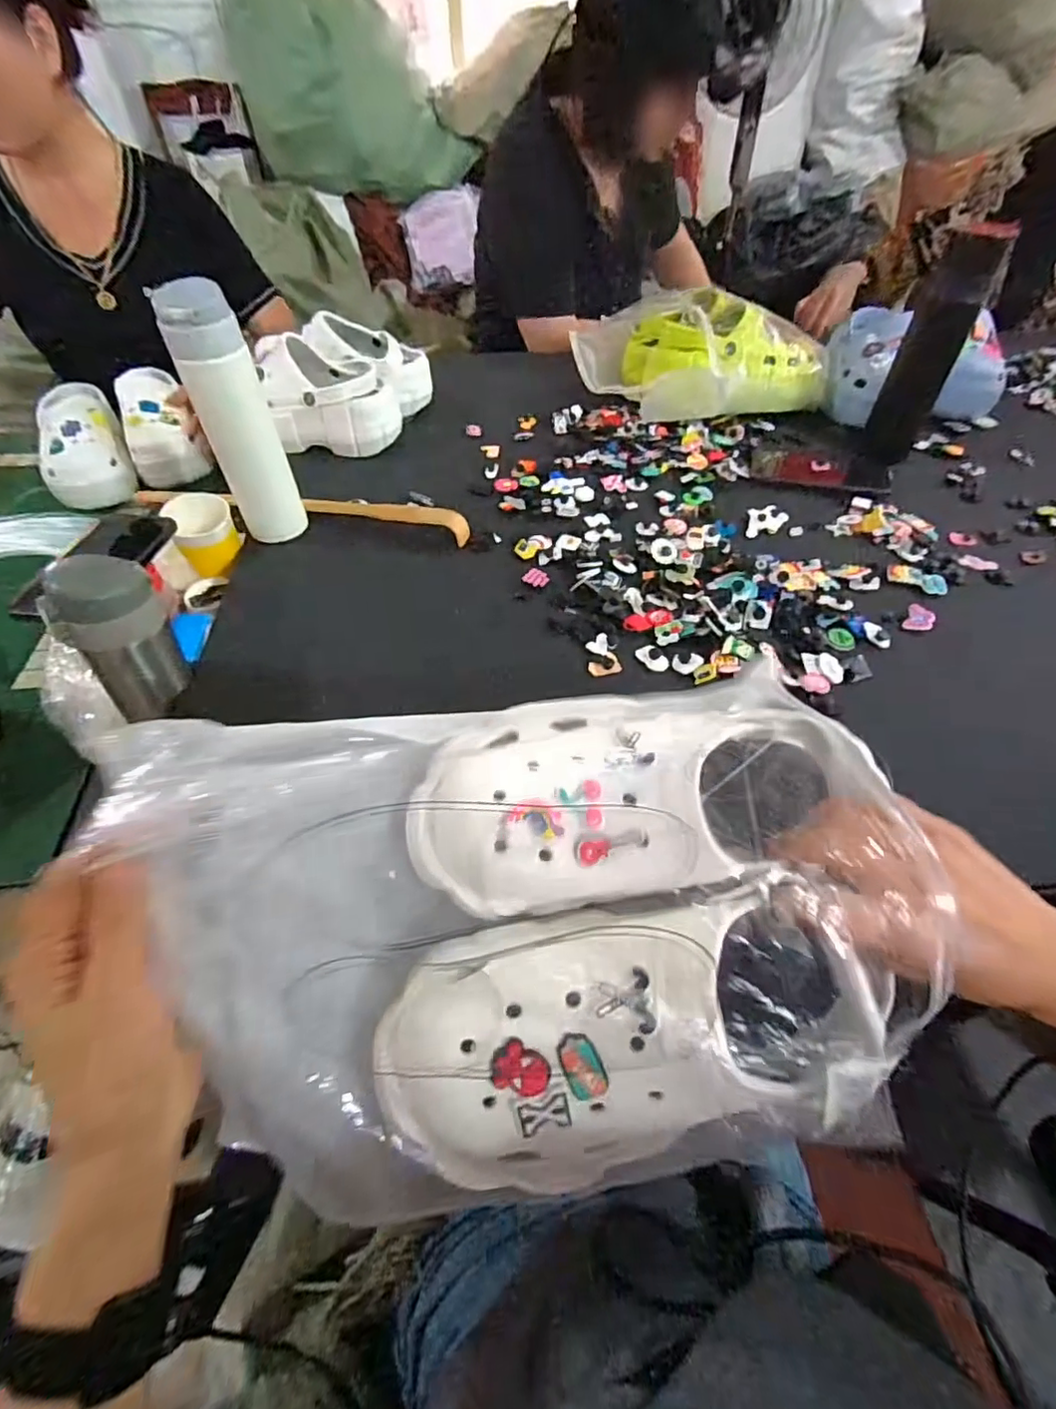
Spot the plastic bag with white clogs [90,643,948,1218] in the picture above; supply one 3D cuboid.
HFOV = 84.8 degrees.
[{"bbox_3d":[0.000,0.100,0.291,0.344,0.118,0.218,-9,51,-7],"label":"plastic bag with white clogs"}]

